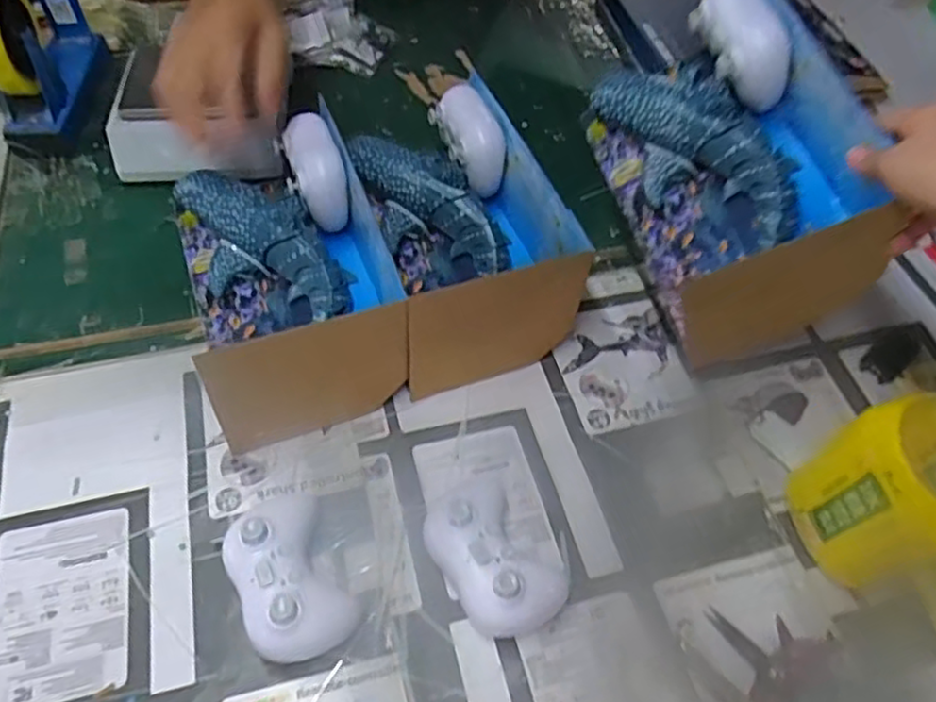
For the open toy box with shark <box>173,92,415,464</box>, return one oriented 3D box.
[{"bbox_3d":[-0.159,-0.077,0.613,0.179,0.115,0.249,-13,54,-12],"label":"open toy box with shark"}]

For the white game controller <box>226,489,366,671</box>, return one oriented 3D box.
[{"bbox_3d":[-0.123,0.156,0.477,0.069,0.049,0.111,-22,57,-18],"label":"white game controller"}]

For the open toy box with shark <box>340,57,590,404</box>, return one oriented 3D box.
[{"bbox_3d":[-0.006,-0.122,0.652,0.148,0.118,0.285,-13,54,-11],"label":"open toy box with shark"}]

